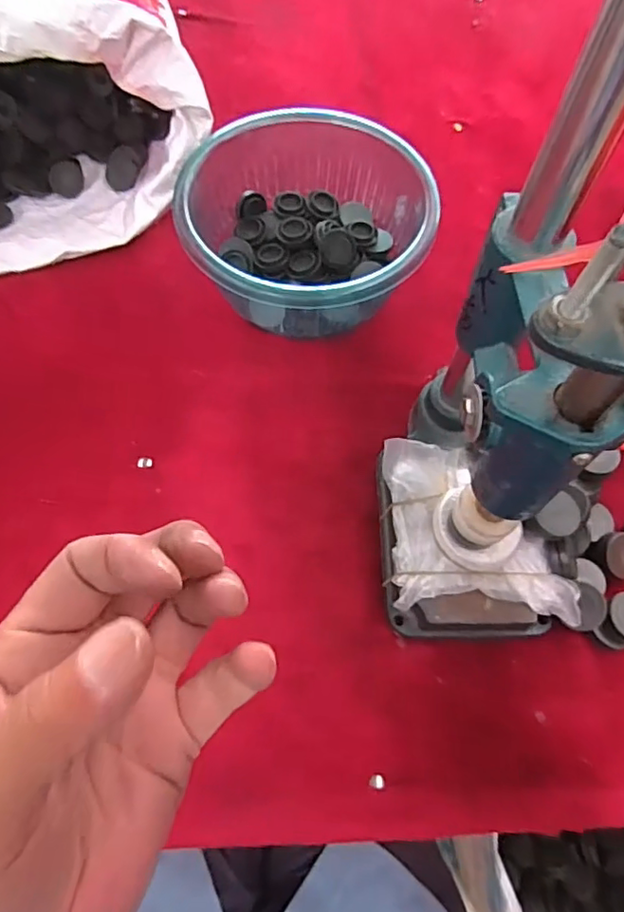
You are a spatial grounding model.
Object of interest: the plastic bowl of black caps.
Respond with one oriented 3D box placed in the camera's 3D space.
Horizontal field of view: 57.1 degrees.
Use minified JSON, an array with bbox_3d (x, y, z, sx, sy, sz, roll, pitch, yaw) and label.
[{"bbox_3d":[-0.004,-0.196,0.500,0.209,0.085,0.196,10,63,5],"label":"plastic bowl of black caps"}]

